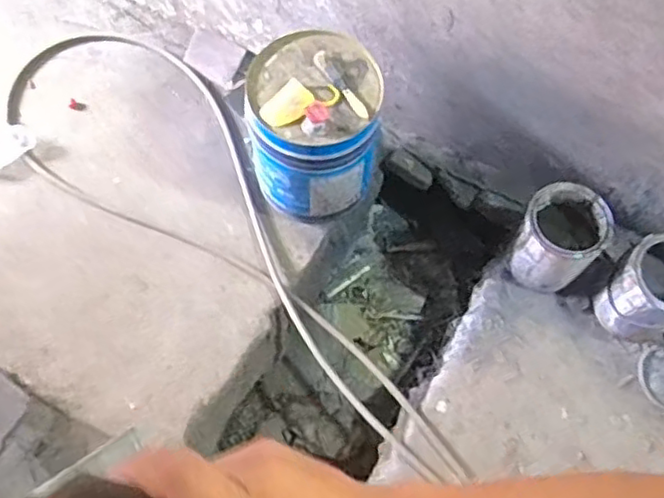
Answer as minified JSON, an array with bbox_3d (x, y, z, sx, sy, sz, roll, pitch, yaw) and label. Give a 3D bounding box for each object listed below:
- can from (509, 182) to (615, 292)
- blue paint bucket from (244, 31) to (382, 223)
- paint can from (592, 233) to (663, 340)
[{"bbox_3d":[0.469,-0.023,1.373,0.164,0.195,0.174,0,68,0],"label":"can"},{"bbox_3d":[-0.034,-0.236,1.382,0.250,0.359,0.264,1,67,-1],"label":"blue paint bucket"},{"bbox_3d":[0.657,0.082,1.334,0.199,0.187,0.169,-38,73,-13],"label":"paint can"}]

